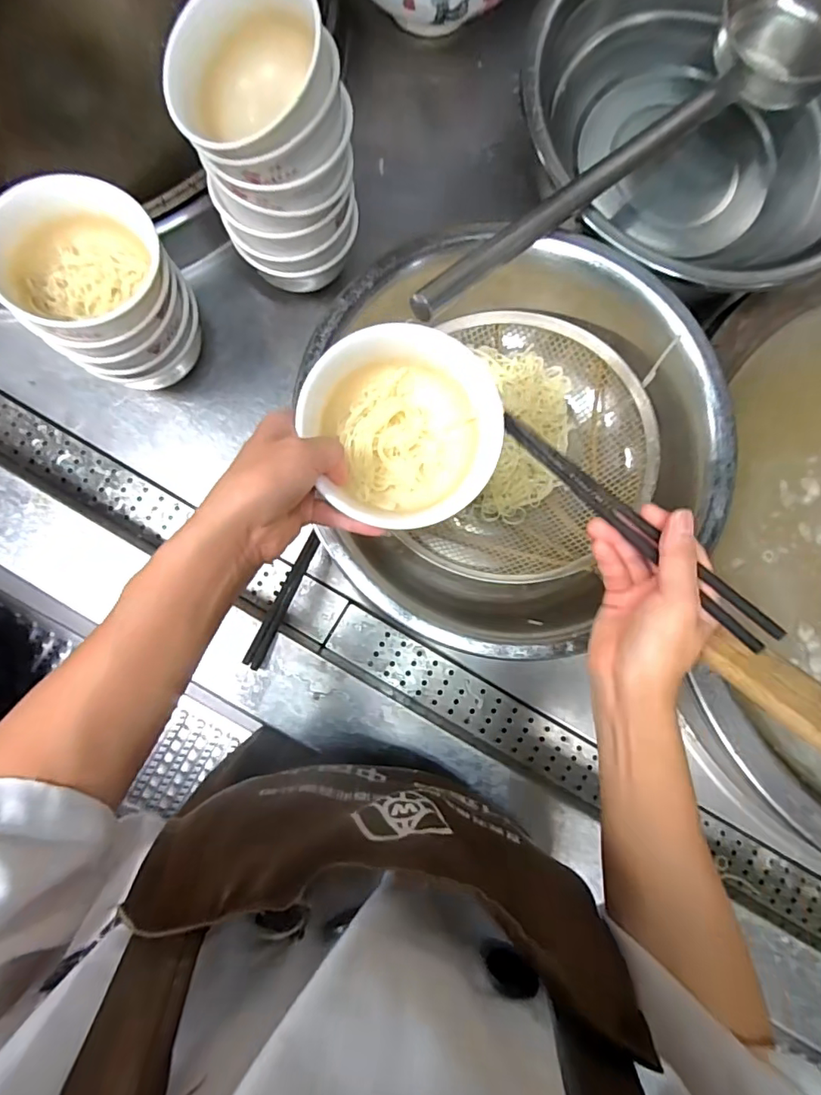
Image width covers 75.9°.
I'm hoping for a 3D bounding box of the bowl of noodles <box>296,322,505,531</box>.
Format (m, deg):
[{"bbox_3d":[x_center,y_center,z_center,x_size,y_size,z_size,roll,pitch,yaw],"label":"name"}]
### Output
[{"bbox_3d":[-0.004,-0.077,0.358,0.119,0.060,0.125,0,87,0],"label":"bowl of noodles"}]

